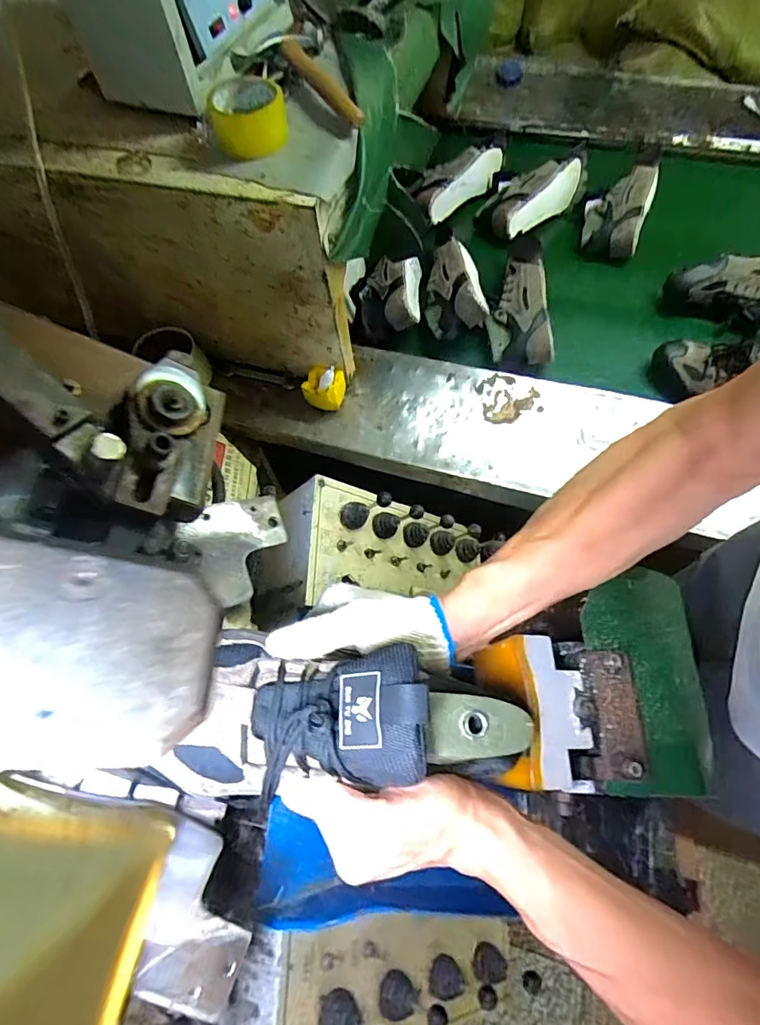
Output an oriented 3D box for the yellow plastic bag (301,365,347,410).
[{"bbox_3d":[-0.097,-0.224,0.886,0.070,0.067,0.068,18,68,11],"label":"yellow plastic bag"}]

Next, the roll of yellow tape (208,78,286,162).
[{"bbox_3d":[-0.175,-0.528,0.665,0.097,0.054,0.097,-1,66,3],"label":"roll of yellow tape"}]

